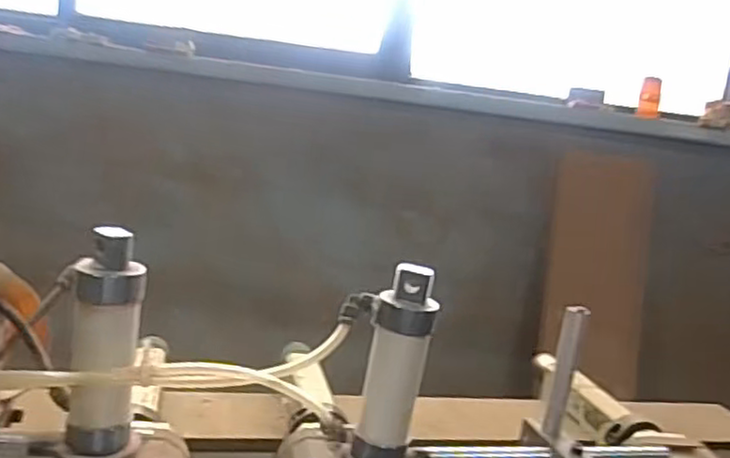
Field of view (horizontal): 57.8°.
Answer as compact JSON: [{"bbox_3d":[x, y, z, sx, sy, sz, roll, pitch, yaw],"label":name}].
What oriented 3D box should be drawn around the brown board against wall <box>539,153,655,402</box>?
[{"bbox_3d":[0.629,0.115,1.819,0.268,0.625,0.041,6,7,40],"label":"brown board against wall"}]

